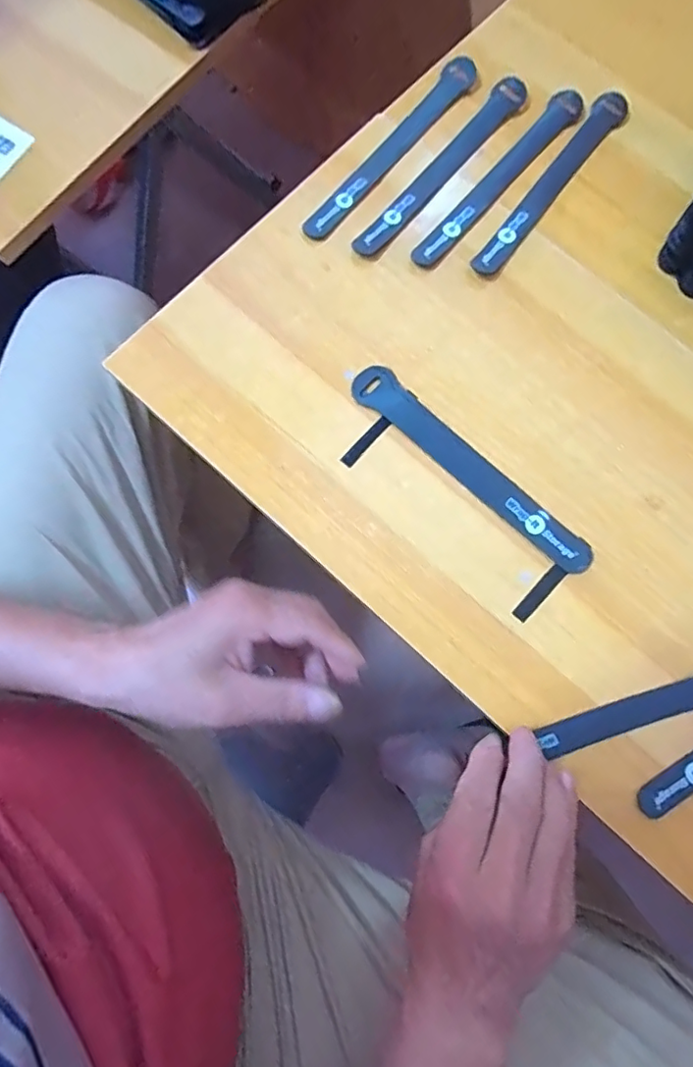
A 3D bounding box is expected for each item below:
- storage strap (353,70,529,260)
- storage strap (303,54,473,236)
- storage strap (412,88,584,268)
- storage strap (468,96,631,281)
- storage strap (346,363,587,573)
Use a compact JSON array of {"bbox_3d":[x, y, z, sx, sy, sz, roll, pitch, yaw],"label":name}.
[{"bbox_3d":[0.076,-0.284,0.429,0.021,0.004,0.202,38,80,6],"label":"storage strap"},{"bbox_3d":[0.036,-0.298,0.429,0.022,0.007,0.197,38,80,6],"label":"storage strap"},{"bbox_3d":[0.121,-0.276,0.429,0.023,0.005,0.203,39,80,6],"label":"storage strap"},{"bbox_3d":[0.159,-0.271,0.430,0.024,0.006,0.193,39,80,6],"label":"storage strap"},{"bbox_3d":[0.084,-0.044,0.382,0.199,0.004,0.028,43,81,7],"label":"storage strap"}]

